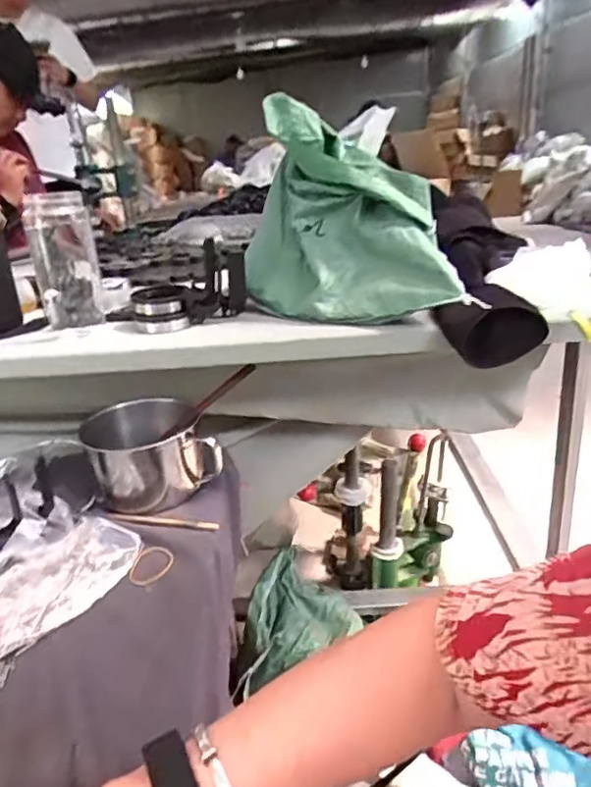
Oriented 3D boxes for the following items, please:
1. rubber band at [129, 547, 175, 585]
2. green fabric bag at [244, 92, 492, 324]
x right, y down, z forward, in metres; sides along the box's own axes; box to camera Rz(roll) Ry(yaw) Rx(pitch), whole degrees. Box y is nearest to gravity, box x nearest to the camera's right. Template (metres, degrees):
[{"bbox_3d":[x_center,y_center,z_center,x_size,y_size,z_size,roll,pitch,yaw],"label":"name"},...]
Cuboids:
[{"bbox_3d":[-0.143,0.170,0.551,0.036,0.004,0.051,15,30,14],"label":"rubber band"},{"bbox_3d":[0.073,-0.206,0.638,0.271,0.214,0.129,14,29,36],"label":"green fabric bag"}]

